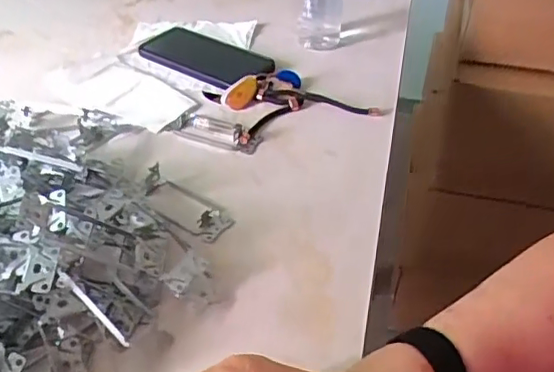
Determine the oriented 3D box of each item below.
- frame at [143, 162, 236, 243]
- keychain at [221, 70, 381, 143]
[{"bbox_3d":[-0.082,0.013,0.501,0.092,0.022,0.045,24,46,25],"label":"frame"},{"bbox_3d":[0.022,-0.097,0.634,0.152,0.031,0.101,-12,42,-14],"label":"keychain"}]

